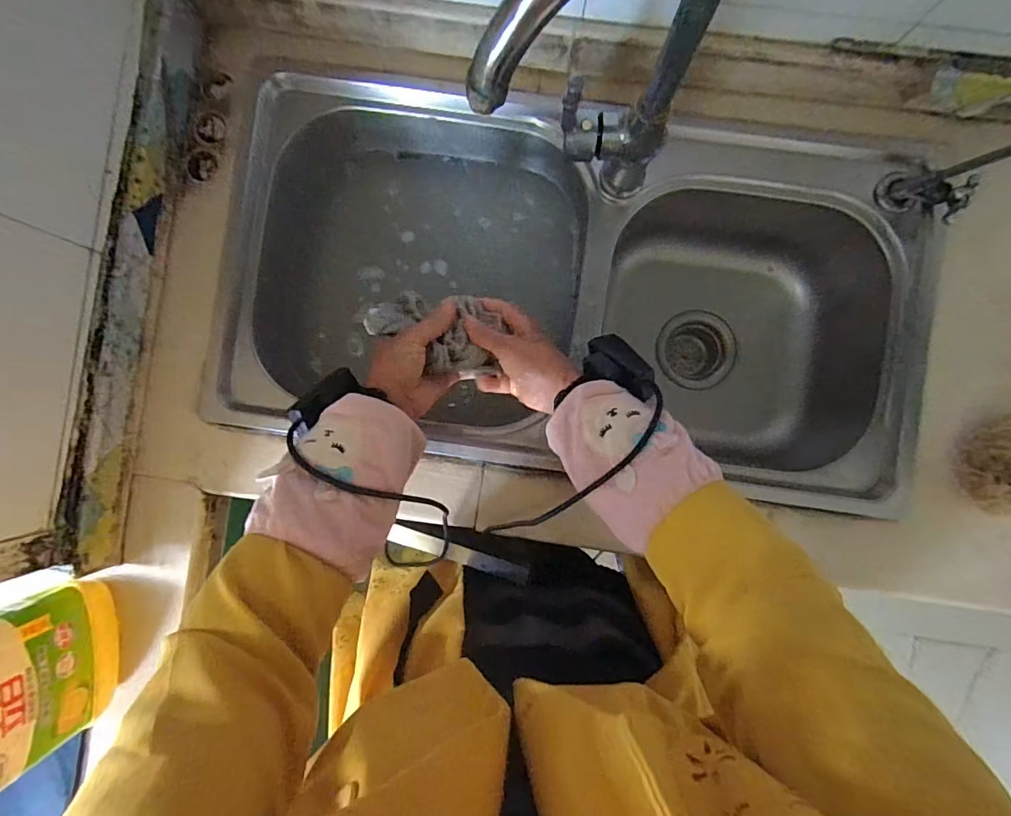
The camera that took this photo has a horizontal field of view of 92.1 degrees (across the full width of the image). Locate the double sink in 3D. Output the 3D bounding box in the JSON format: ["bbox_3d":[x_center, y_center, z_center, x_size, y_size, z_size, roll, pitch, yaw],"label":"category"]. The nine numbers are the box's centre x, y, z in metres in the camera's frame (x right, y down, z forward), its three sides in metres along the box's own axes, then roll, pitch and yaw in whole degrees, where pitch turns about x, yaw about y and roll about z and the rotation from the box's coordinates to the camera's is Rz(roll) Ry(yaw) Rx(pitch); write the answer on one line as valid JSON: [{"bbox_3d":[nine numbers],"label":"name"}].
[{"bbox_3d":[0.076,-0.132,0.624,0.776,0.184,0.393,9,89,2],"label":"double sink"}]

